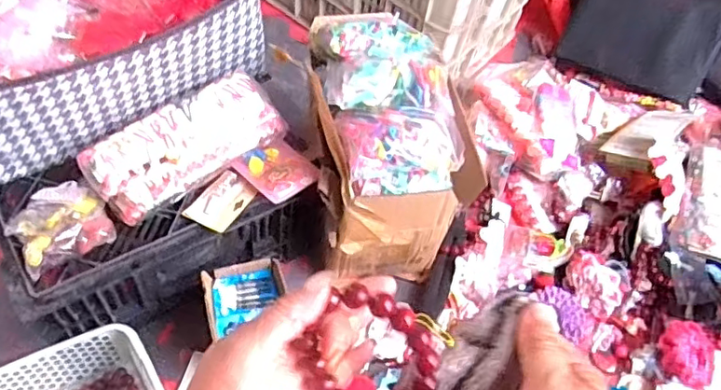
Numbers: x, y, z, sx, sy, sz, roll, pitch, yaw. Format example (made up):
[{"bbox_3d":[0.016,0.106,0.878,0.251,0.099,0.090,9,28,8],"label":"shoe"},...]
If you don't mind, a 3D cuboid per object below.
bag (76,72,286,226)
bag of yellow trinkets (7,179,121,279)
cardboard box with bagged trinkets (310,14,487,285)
[{"bbox_3d":[-0.209,-0.062,0.710,0.238,0.066,0.092,-33,66,-26],"label":"bag"},{"bbox_3d":[-0.341,0.028,0.655,0.095,0.032,0.102,-32,66,-20],"label":"bag of yellow trinkets"},{"bbox_3d":[0.031,-0.056,0.798,0.193,0.282,0.261,-6,57,-12],"label":"cardboard box with bagged trinkets"}]

